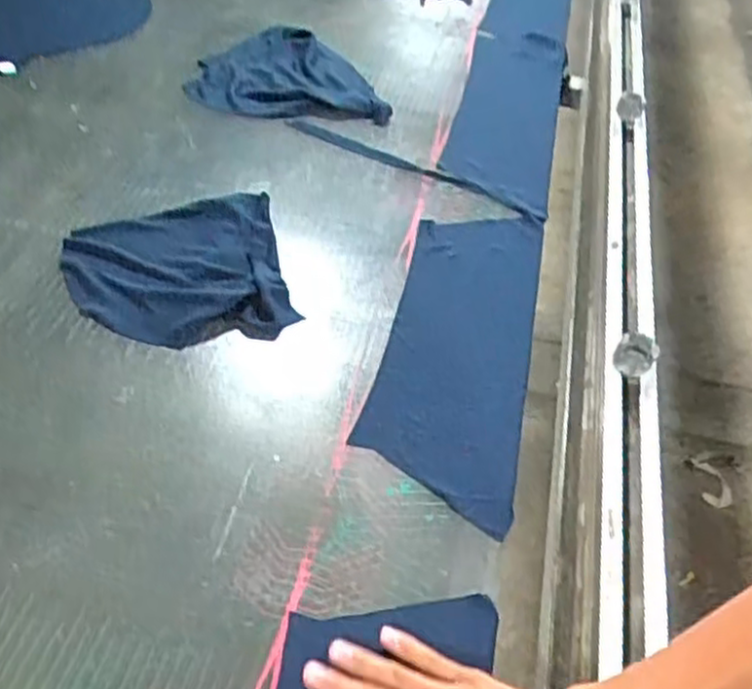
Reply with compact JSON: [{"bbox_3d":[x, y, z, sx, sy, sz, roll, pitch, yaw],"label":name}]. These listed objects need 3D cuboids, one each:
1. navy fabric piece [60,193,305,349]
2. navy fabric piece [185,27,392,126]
[{"bbox_3d":[-0.205,-0.079,0.791,0.214,0.024,0.205,-9,49,-15],"label":"navy fabric piece"},{"bbox_3d":[-0.121,-0.377,1.052,0.258,0.035,0.206,0,48,-7],"label":"navy fabric piece"}]

